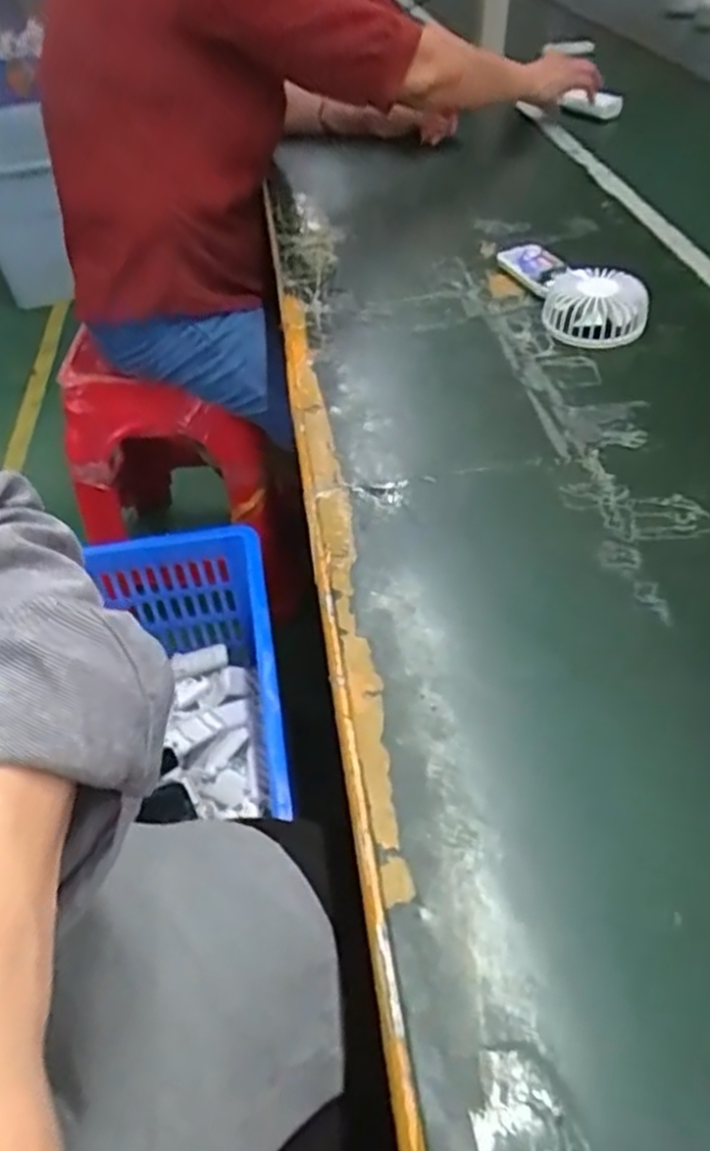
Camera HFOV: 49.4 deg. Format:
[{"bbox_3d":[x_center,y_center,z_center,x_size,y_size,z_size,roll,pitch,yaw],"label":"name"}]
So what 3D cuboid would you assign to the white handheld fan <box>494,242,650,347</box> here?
[{"bbox_3d":[0.186,-0.269,0.714,0.065,0.043,0.174,-21,47,-13],"label":"white handheld fan"}]

